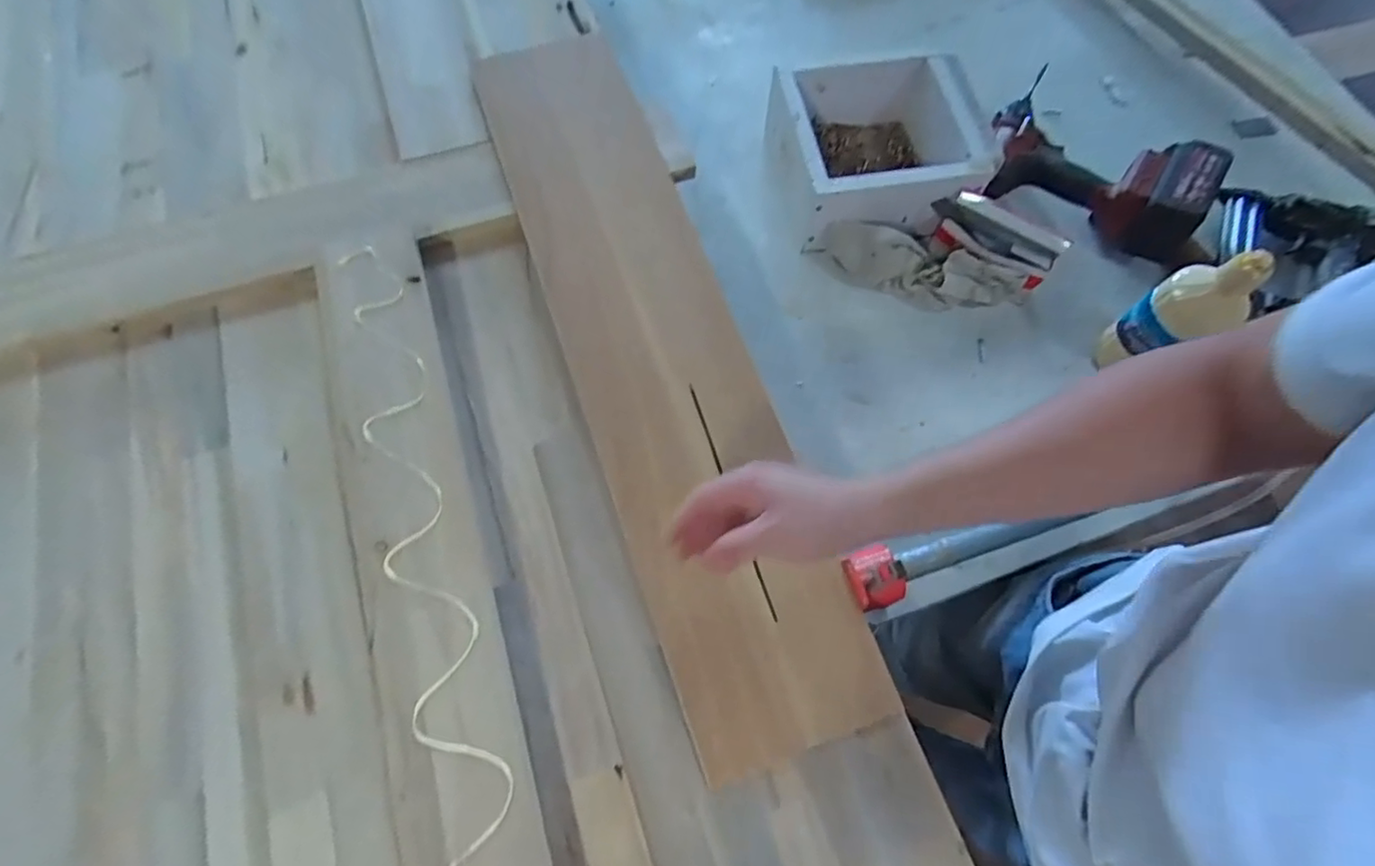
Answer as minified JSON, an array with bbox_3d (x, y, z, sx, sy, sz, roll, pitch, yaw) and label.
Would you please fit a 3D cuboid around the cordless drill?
[{"bbox_3d":[0.467,-0.315,0.700,0.239,0.079,0.159,27,71,10],"label":"cordless drill"}]

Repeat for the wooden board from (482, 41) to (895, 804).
[{"bbox_3d":[-0.030,-0.086,0.560,0.151,0.025,0.713,-19,74,-6],"label":"wooden board"}]

